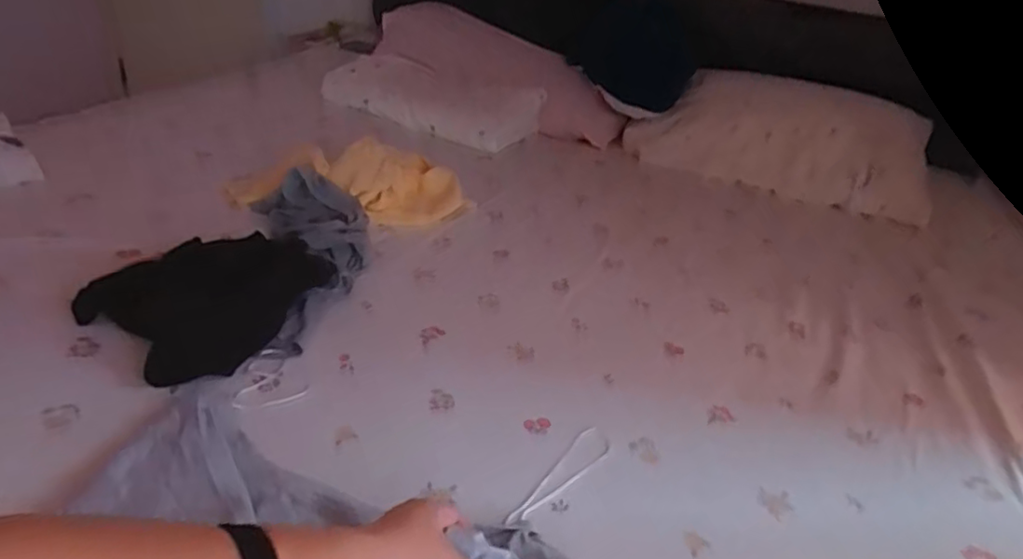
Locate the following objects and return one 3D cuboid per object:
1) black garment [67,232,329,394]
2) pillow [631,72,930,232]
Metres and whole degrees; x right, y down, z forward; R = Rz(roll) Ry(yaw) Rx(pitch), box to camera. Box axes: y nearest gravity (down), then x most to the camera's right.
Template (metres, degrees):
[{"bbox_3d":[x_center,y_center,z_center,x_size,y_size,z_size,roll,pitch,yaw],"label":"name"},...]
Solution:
[{"bbox_3d":[-0.347,0.019,0.736,0.184,0.065,0.240,21,33,24],"label":"black garment"},{"bbox_3d":[0.582,-0.319,1.370,0.624,0.197,0.265,18,31,20],"label":"pillow"}]

